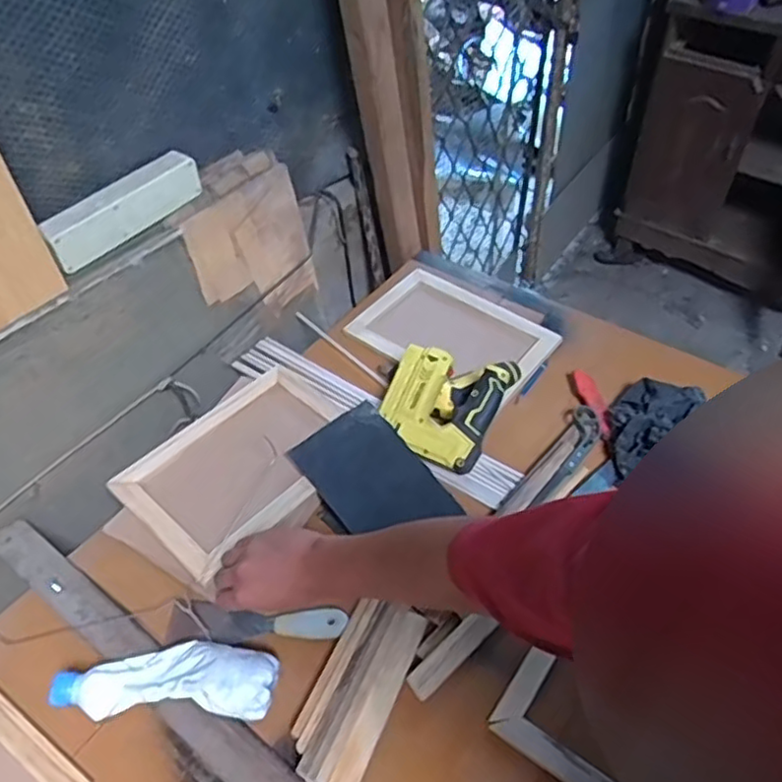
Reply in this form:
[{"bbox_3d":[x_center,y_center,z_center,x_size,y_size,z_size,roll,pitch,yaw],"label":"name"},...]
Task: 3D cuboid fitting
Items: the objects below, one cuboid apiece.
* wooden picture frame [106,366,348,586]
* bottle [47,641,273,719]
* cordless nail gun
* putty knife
[{"bbox_3d":[-0.194,0.088,0.878,0.215,0.028,0.298,32,54,29],"label":"wooden picture frame"},{"bbox_3d":[-0.233,0.305,0.689,0.225,0.044,0.075,0,49,1],"label":"bottle"},{"bbox_3d":[0.082,0.006,0.931,0.152,0.099,0.202,21,52,18],"label":"cordless nail gun"},{"bbox_3d":[-0.153,0.265,0.747,0.200,0.013,0.049,2,49,2],"label":"putty knife"}]

